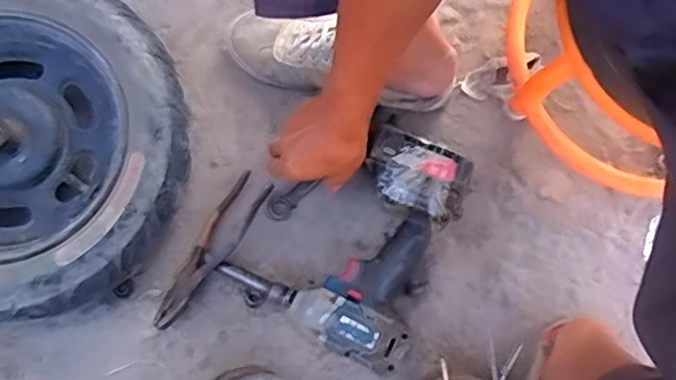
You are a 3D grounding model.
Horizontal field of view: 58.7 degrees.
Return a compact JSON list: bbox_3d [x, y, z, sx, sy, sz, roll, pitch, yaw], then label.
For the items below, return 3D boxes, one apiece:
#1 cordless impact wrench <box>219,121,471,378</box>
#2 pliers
[{"bbox_3d":[0.015,0.044,0.653,0.195,0.082,0.232,27,77,6],"label":"cordless impact wrench"},{"bbox_3d":[-0.141,0.069,0.677,0.045,0.023,0.195,28,78,6],"label":"pliers"}]

